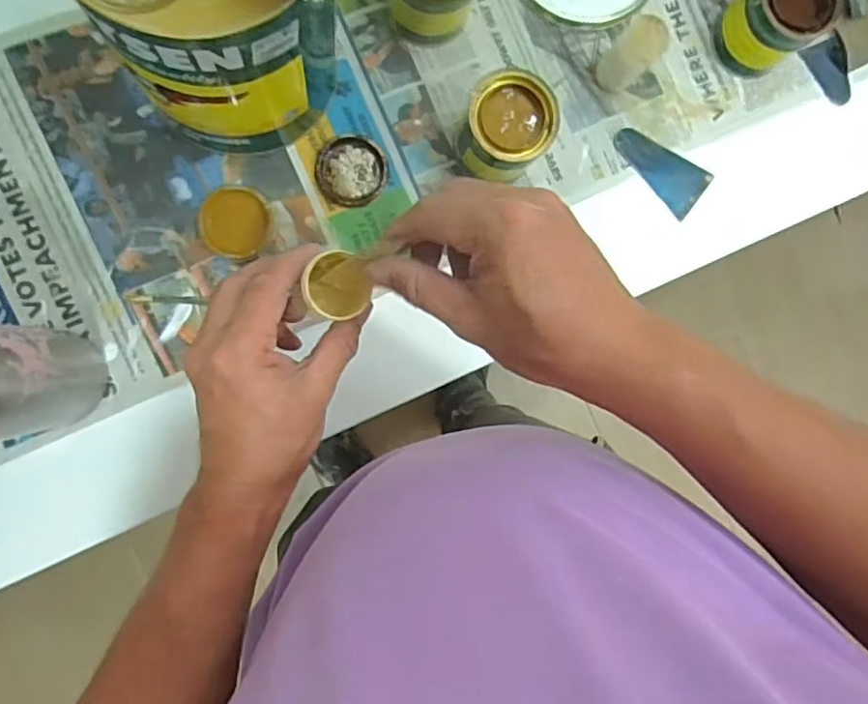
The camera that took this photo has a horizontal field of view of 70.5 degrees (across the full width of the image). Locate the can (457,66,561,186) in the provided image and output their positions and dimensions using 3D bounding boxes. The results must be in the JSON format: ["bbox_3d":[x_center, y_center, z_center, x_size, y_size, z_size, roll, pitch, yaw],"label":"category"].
[{"bbox_3d":[0.058,-0.183,0.514,0.068,0.072,0.074,0,90,-7],"label":"can"}]

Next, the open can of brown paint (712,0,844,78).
[{"bbox_3d":[0.294,-0.289,0.536,0.065,0.073,0.070,-36,96,-5],"label":"open can of brown paint"}]

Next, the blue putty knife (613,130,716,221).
[{"bbox_3d":[0.210,-0.173,0.572,0.097,0.004,0.047,36,87,-7],"label":"blue putty knife"}]

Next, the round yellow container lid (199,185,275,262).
[{"bbox_3d":[-0.166,-0.109,0.518,0.058,0.009,0.060,1,92,-7],"label":"round yellow container lid"}]

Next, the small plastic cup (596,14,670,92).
[{"bbox_3d":[0.171,-0.259,0.535,0.047,0.052,0.037,-43,96,-4],"label":"small plastic cup"}]

